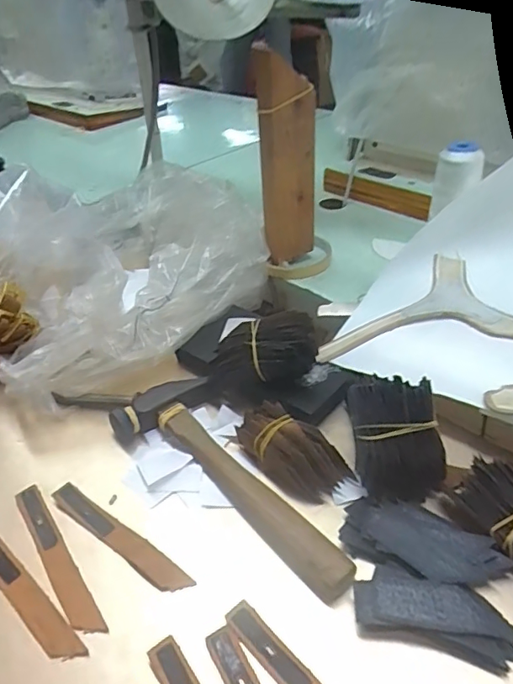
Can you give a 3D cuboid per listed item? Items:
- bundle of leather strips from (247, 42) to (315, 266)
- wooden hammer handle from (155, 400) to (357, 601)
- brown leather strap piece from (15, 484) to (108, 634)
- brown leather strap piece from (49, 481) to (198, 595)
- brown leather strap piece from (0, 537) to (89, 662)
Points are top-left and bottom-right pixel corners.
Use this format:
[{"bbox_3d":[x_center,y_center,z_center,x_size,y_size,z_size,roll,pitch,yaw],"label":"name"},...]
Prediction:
[{"bbox_3d":[0.027,-0.165,0.493,0.052,0.188,0.030,-13,42,-9],"label":"bundle of leather strips"},{"bbox_3d":[-0.010,0.102,0.365,0.028,0.019,0.186,-30,44,-27],"label":"wooden hammer handle"},{"bbox_3d":[-0.131,0.140,0.346,0.016,0.005,0.125,-26,43,-27],"label":"brown leather strap piece"},{"bbox_3d":[-0.094,0.129,0.352,0.122,0.008,0.017,22,46,31],"label":"brown leather strap piece"},{"bbox_3d":[-0.147,0.154,0.330,0.123,0.006,0.018,27,49,35],"label":"brown leather strap piece"}]

